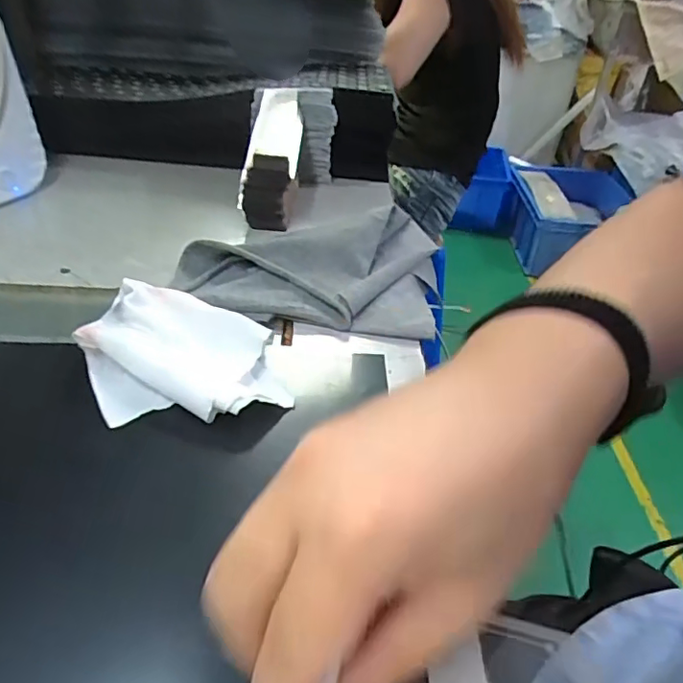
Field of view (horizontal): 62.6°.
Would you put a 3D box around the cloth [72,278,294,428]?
[{"bbox_3d":[-0.087,0.007,0.304,0.087,0.032,0.102,-19,43,-28],"label":"cloth"}]

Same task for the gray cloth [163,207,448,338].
[{"bbox_3d":[-0.018,-0.068,0.407,0.181,0.031,0.159,6,37,2],"label":"gray cloth"}]

